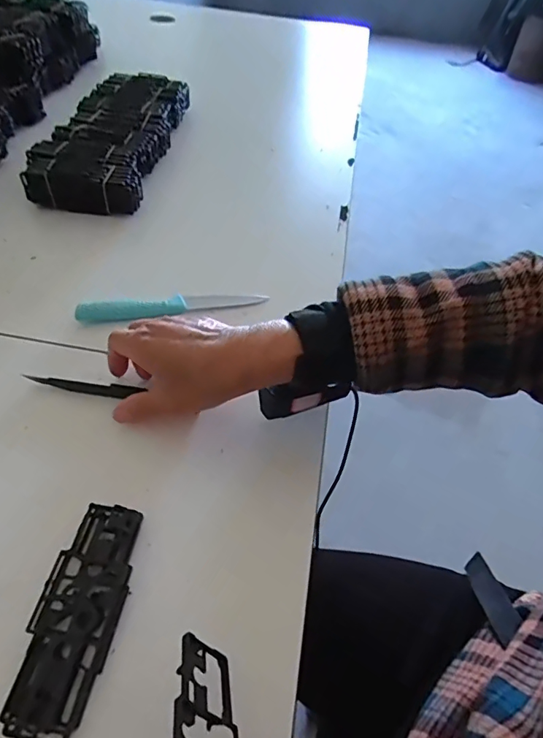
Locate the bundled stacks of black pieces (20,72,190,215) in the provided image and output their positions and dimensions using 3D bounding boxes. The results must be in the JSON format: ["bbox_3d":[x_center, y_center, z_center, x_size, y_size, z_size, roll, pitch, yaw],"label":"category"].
[{"bbox_3d":[-0.210,-0.322,0.670,0.137,0.053,0.335,5,47,1],"label":"bundled stacks of black pieces"}]

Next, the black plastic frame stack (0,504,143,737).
[{"bbox_3d":[-0.114,0.145,0.291,0.046,0.023,0.125,8,47,3],"label":"black plastic frame stack"}]

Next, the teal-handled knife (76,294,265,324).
[{"bbox_3d":[-0.093,-0.064,0.469,0.180,0.015,0.022,-11,49,-14],"label":"teal-handled knife"}]

